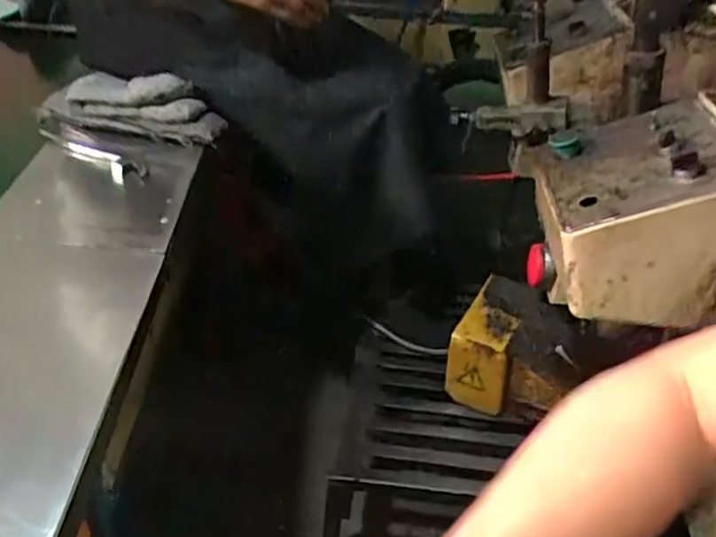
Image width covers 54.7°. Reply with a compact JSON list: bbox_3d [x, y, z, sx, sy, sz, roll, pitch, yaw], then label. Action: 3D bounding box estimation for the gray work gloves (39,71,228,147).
[{"bbox_3d":[-0.336,-0.240,1.022,0.258,0.086,0.097,18,37,18],"label":"gray work gloves"}]

